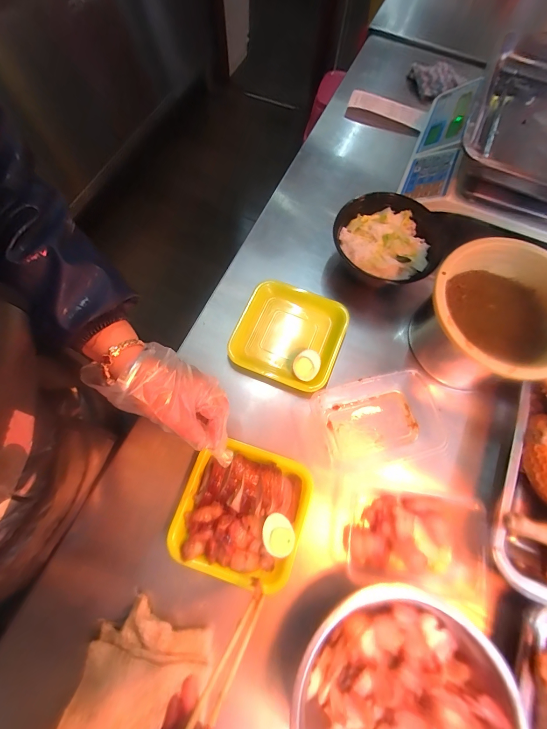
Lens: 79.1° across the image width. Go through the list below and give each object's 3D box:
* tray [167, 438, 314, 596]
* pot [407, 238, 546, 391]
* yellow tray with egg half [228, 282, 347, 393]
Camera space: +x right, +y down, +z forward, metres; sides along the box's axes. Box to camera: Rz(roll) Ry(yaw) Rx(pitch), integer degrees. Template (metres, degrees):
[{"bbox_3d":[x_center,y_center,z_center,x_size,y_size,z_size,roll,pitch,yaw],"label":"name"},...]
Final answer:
[{"bbox_3d":[-0.040,0.182,0.412,0.155,0.032,0.153,16,71,4],"label":"tray"},{"bbox_3d":[0.286,-0.055,0.455,0.175,0.137,0.169,1,70,-2],"label":"pot"},{"bbox_3d":[0.022,-0.045,0.508,0.161,0.035,0.155,23,71,6],"label":"yellow tray with egg half"}]

